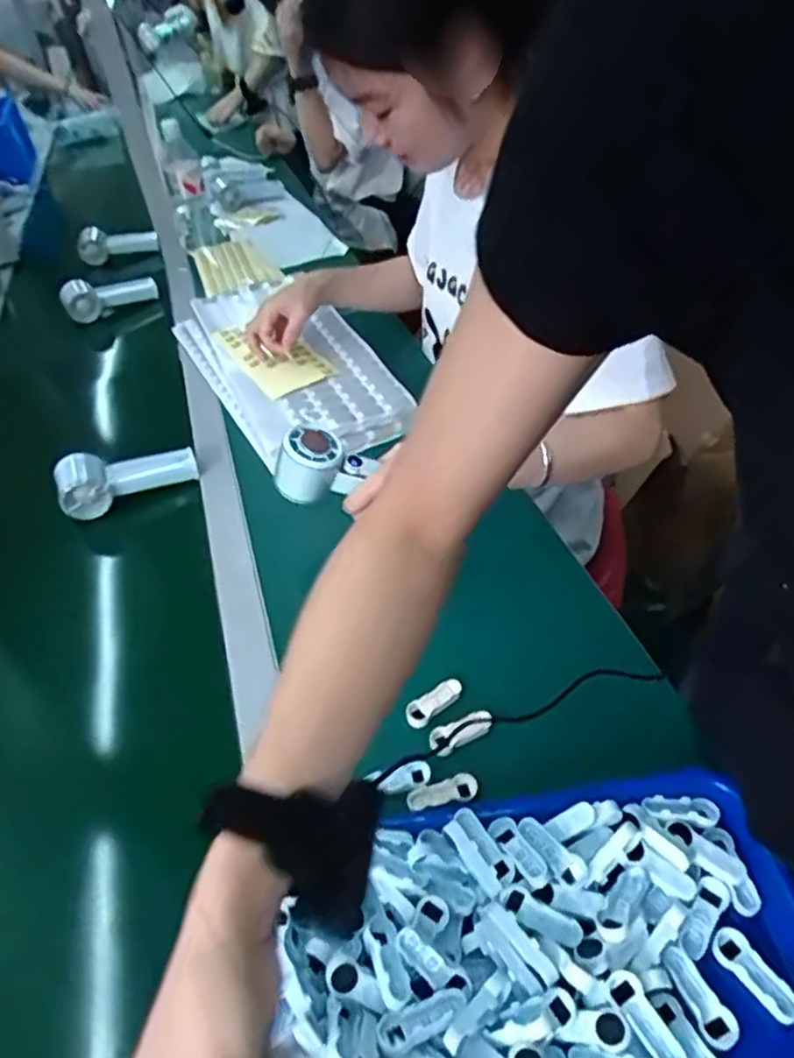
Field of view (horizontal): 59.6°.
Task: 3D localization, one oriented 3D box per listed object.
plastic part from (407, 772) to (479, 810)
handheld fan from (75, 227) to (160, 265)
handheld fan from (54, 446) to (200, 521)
[{"bbox_3d":[0.033,0.190,0.496,0.051,0.006,0.021,-18,44,-11],"label":"plastic part"},{"bbox_3d":[-0.546,-0.558,1.359,0.053,0.065,0.211,16,30,21],"label":"handheld fan"},{"bbox_3d":[-0.307,-0.065,0.786,0.148,0.058,0.041,-22,45,-17],"label":"handheld fan"}]

